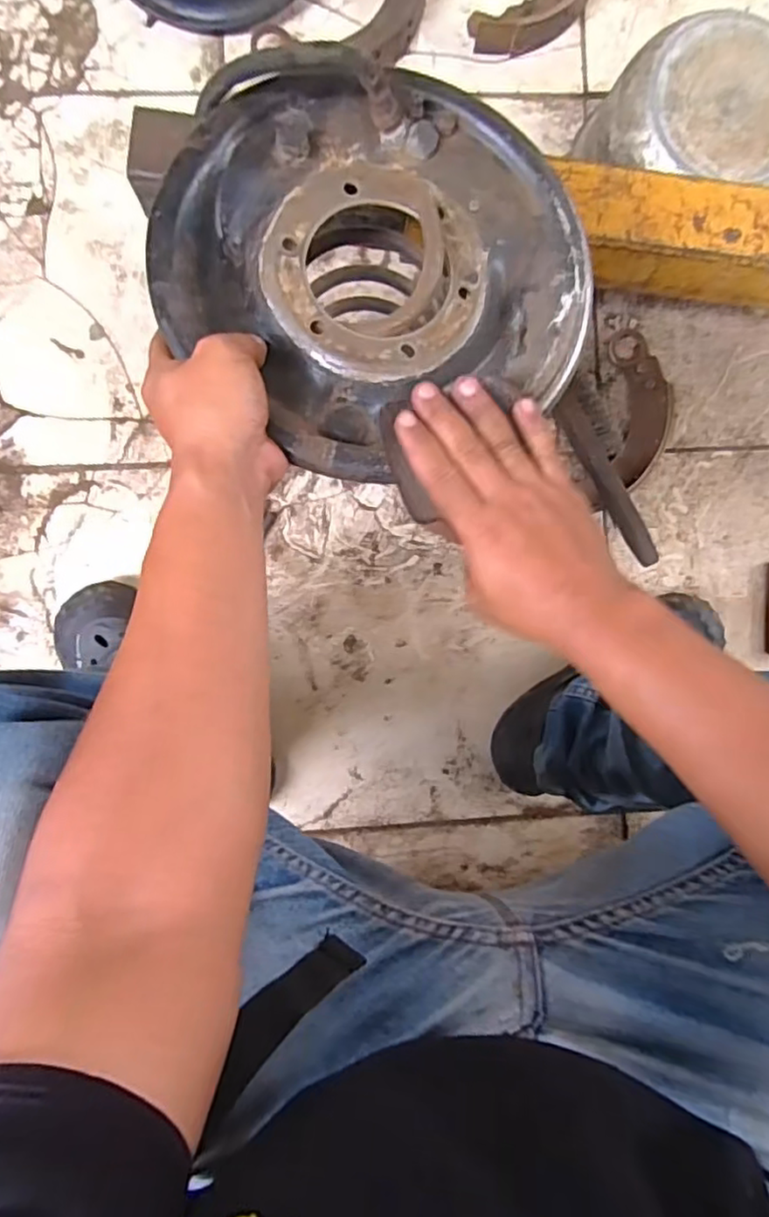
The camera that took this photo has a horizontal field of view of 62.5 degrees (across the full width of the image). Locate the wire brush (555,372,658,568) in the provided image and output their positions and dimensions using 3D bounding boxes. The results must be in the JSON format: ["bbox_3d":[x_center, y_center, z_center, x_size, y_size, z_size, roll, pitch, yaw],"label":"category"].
[{"bbox_3d":[0.234,-0.143,0.673,0.028,0.029,0.211,-21,79,-2],"label":"wire brush"}]

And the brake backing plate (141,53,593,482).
[{"bbox_3d":[-0.005,-0.216,0.391,0.252,0.050,0.239,0,92,-3],"label":"brake backing plate"}]

